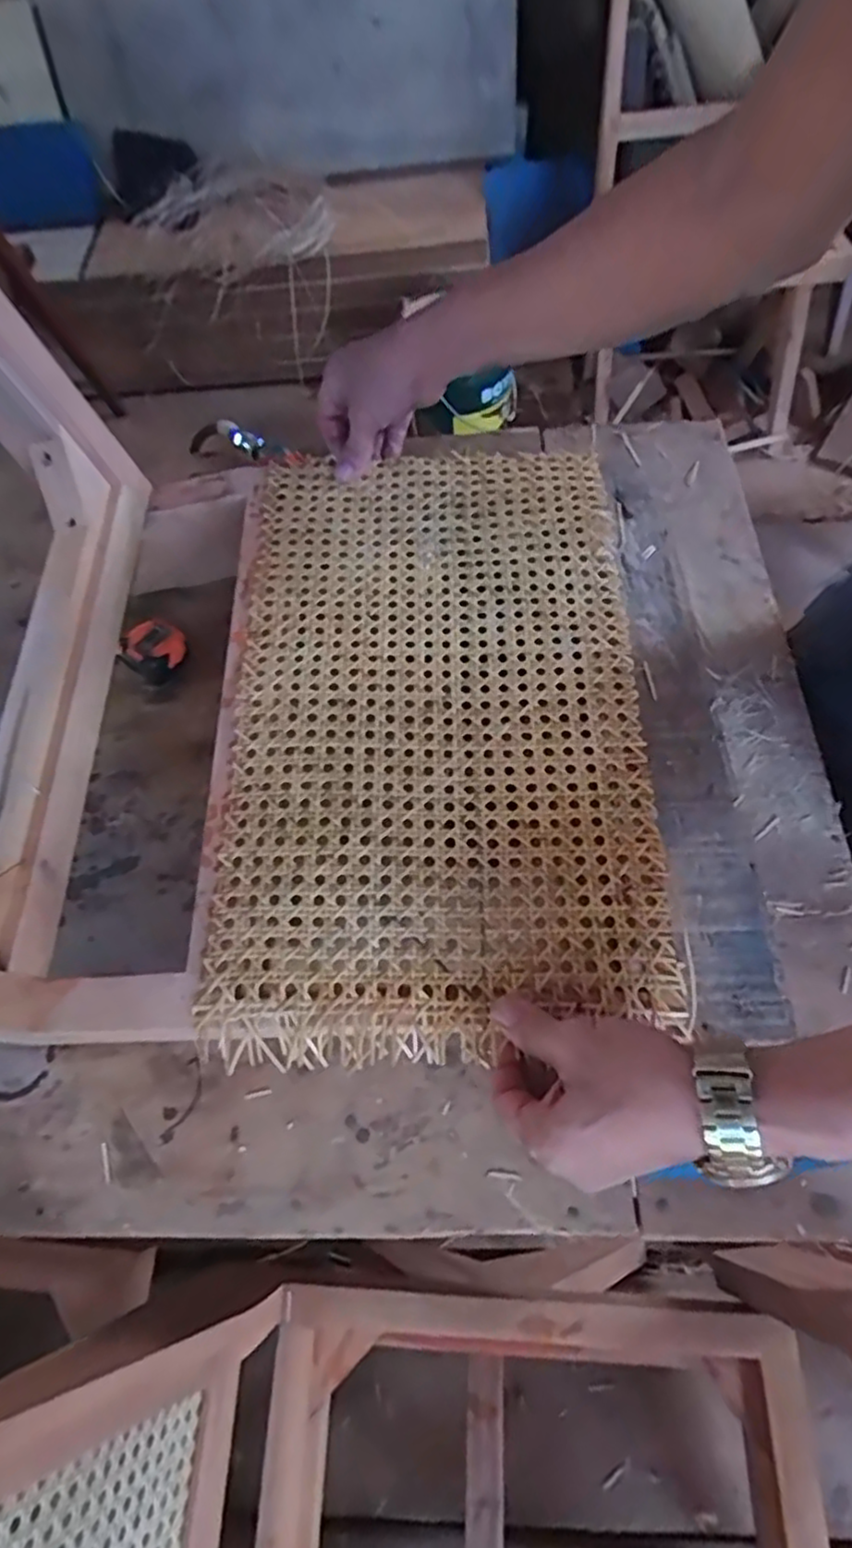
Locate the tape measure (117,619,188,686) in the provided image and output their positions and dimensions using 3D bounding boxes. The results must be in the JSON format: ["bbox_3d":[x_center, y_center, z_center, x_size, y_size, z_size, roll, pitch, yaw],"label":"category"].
[{"bbox_3d":[-0.268,-0.123,0.662,0.051,0.030,0.053,-1,64,3],"label":"tape measure"}]

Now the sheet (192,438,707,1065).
[{"bbox_3d":[0.004,-0.062,0.497,0.292,0.011,0.496,0,65,0],"label":"sheet"}]

